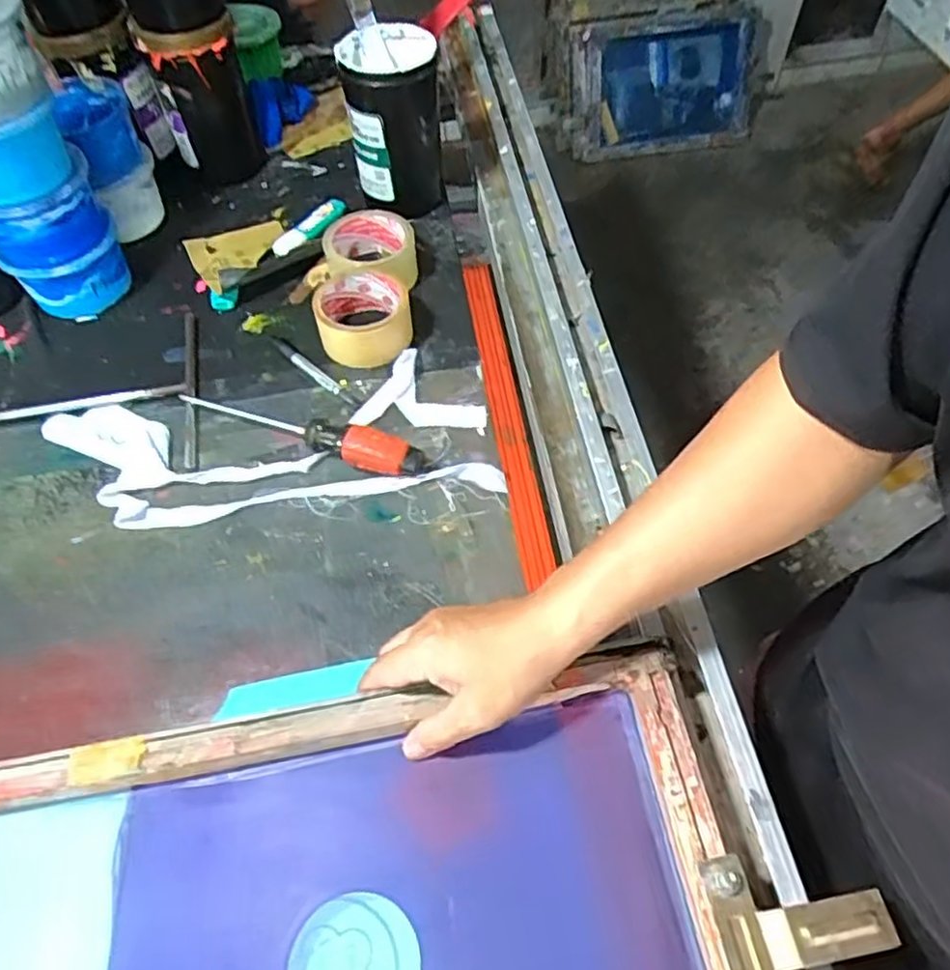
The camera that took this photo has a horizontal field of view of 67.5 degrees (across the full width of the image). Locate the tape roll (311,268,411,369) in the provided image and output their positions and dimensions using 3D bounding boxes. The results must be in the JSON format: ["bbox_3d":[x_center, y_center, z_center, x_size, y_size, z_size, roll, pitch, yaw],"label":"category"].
[{"bbox_3d":[-0.109,-0.166,0.697,0.088,0.048,0.083,-1,55,1],"label":"tape roll"}]

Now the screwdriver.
[{"bbox_3d":[-0.157,-0.054,0.629,0.233,0.029,0.031,20,60,15],"label":"screwdriver"}]

